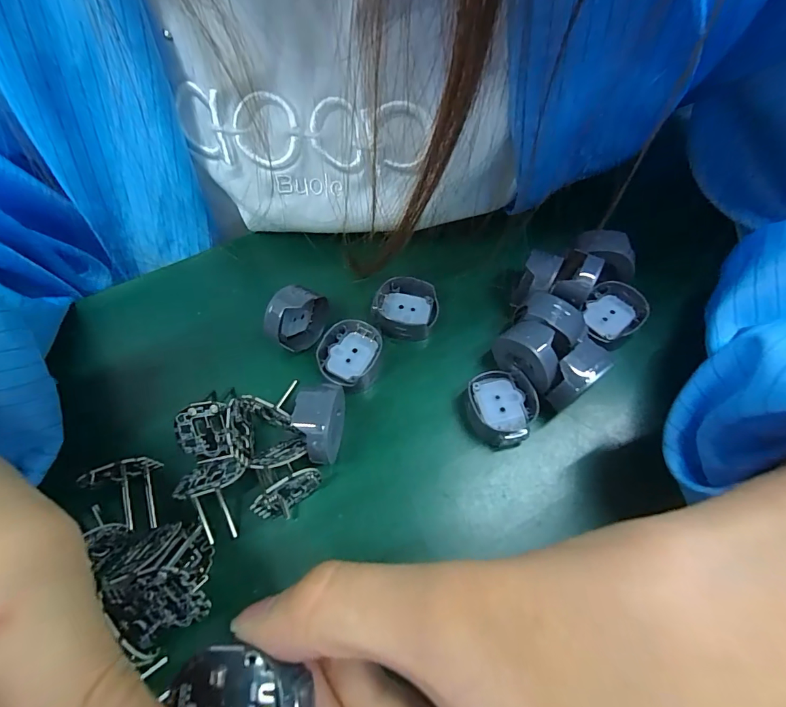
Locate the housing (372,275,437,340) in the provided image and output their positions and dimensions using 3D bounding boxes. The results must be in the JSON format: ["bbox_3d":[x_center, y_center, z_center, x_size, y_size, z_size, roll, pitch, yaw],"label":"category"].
[{"bbox_3d":[0.006,-0.021,0.184,0.028,0.012,0.031,7,62,5],"label":"housing"}]

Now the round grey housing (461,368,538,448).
[{"bbox_3d":[0.041,0.022,0.160,0.027,0.013,0.029,0,61,1],"label":"round grey housing"}]

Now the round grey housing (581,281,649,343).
[{"bbox_3d":[0.095,-0.017,0.176,0.024,0.012,0.027,32,67,17],"label":"round grey housing"}]

